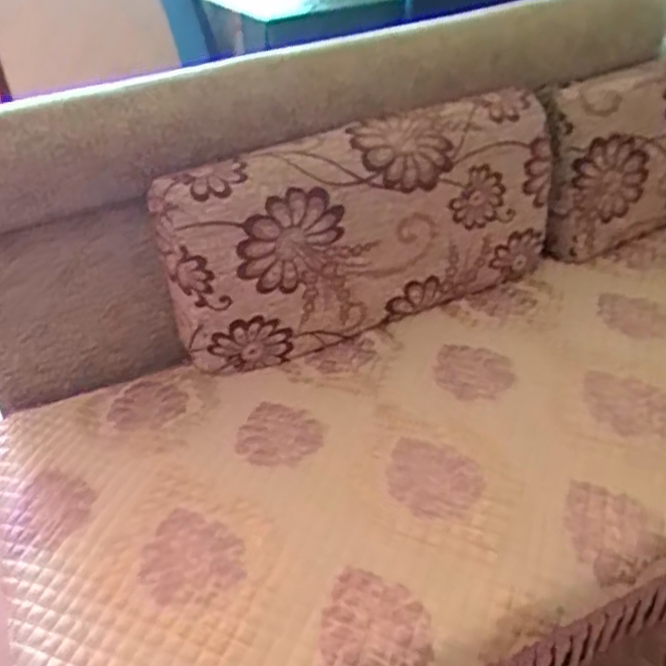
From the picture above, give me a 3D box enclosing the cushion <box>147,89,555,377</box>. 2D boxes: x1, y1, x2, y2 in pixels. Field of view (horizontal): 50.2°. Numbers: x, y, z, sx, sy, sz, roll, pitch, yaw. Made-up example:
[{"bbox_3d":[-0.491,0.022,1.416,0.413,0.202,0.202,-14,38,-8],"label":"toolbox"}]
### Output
[{"bbox_3d":[0.065,-0.180,1.243,0.700,0.340,0.130,-17,36,-14],"label":"cushion"}]

